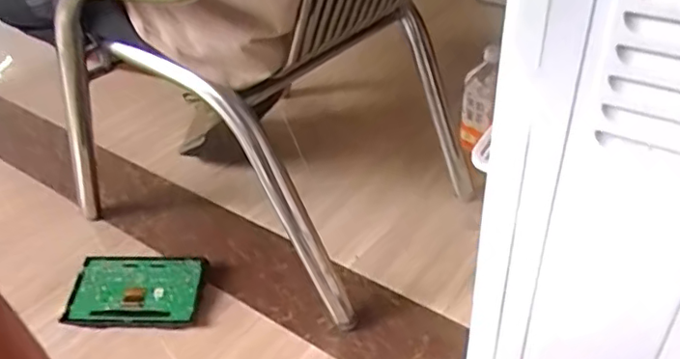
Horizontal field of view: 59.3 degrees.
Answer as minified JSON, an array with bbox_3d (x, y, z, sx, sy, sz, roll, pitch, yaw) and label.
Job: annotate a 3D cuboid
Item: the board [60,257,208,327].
[{"bbox_3d":[-0.329,0.178,0.958,0.214,0.019,0.118,-1,60,9],"label":"board"}]

